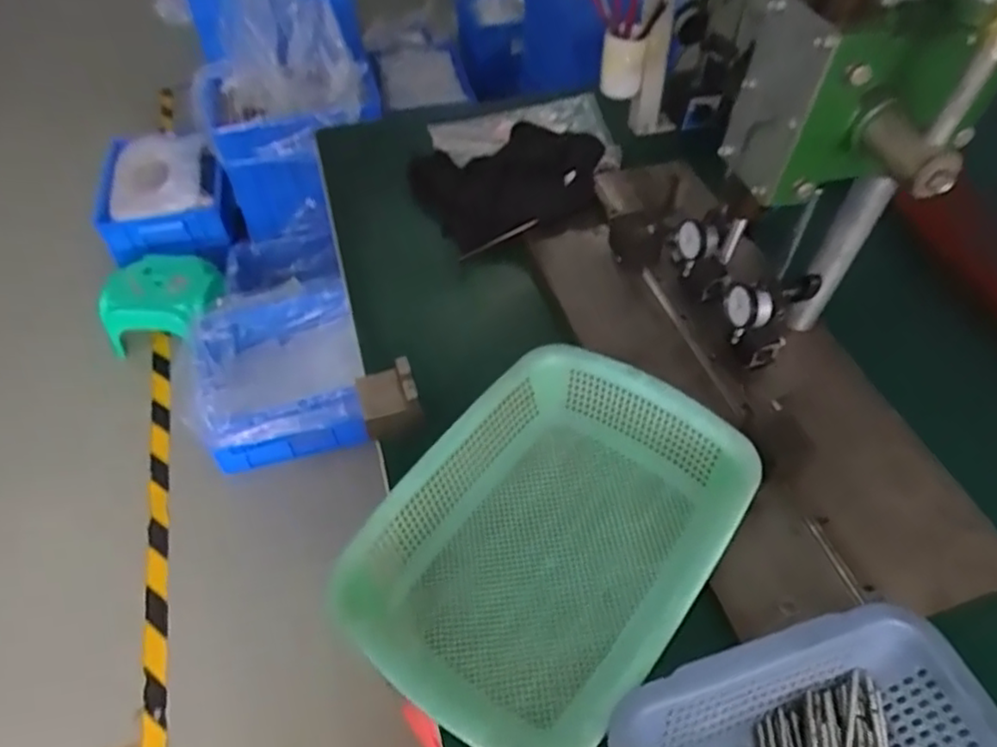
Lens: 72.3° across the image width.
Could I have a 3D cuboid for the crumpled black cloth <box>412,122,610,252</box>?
[{"bbox_3d":[0.005,-0.235,0.826,0.232,0.096,0.152,2,51,2],"label":"crumpled black cloth"}]

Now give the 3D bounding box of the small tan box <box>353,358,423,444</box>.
[{"bbox_3d":[-0.103,0.024,0.642,0.052,0.041,0.056,-14,52,-10],"label":"small tan box"}]

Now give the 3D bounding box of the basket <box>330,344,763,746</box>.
[{"bbox_3d":[0.039,0.133,0.533,0.220,0.096,0.295,30,58,23],"label":"basket"}]

